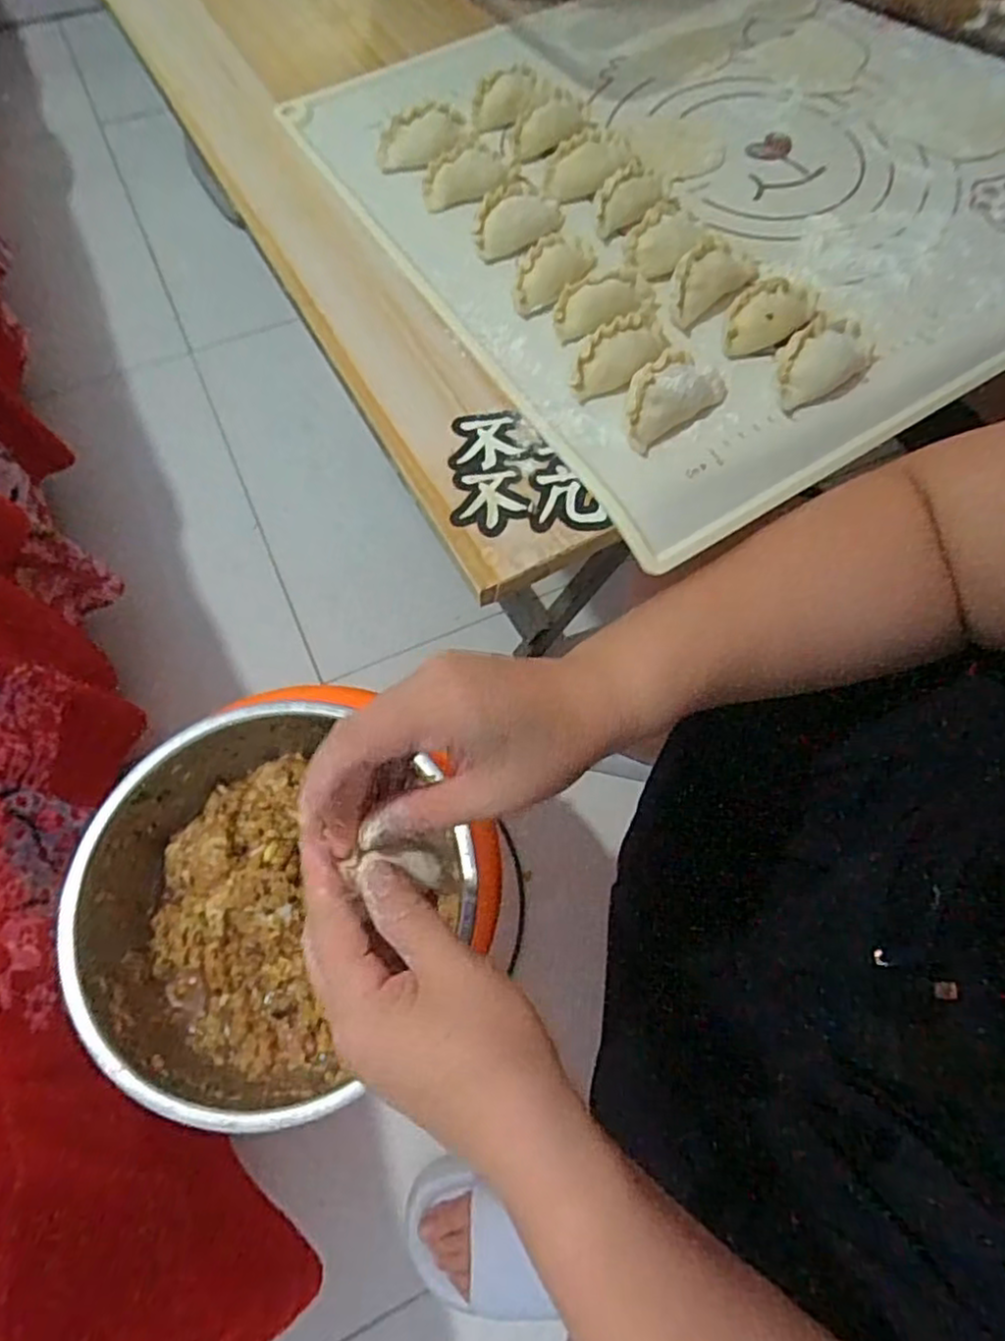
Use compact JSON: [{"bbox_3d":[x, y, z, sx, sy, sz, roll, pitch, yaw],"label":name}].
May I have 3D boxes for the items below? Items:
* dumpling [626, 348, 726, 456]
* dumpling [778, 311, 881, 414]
[{"bbox_3d":[0.081,-0.135,0.344,0.060,0.021,0.029,-35,73,-16],"label":"dumpling"},{"bbox_3d":[0.160,-0.155,0.353,0.033,0.020,0.060,43,72,14],"label":"dumpling"}]

